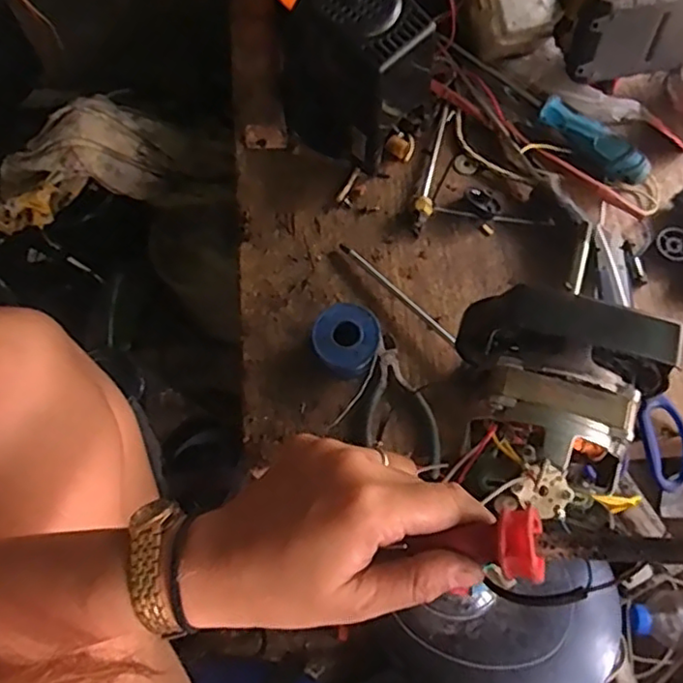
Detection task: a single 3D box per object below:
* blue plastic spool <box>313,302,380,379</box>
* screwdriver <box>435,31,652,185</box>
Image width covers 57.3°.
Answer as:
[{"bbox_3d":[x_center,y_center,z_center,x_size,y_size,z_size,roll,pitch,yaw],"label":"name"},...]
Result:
[{"bbox_3d":[0.005,-0.001,0.512,0.053,0.030,0.055,0,69,1],"label":"blue plastic spool"},{"bbox_3d":[0.190,-0.222,0.589,0.037,0.031,0.228,-43,74,-14],"label":"screwdriver"}]

